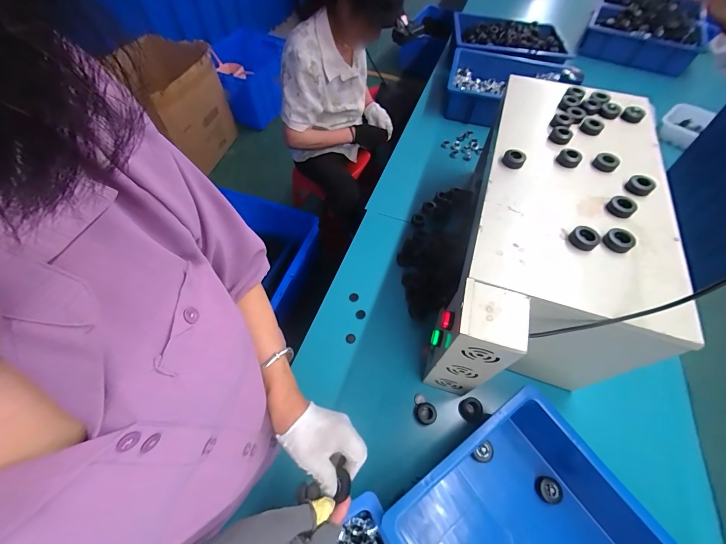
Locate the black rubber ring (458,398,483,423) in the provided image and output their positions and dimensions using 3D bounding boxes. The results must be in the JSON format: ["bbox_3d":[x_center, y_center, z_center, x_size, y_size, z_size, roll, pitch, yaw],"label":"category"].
[{"bbox_3d":[0.209,0.267,0.605,0.041,0.014,0.043,1,58,-2],"label":"black rubber ring"}]

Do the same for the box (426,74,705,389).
[{"bbox_3d":[0.360,-0.072,0.637,0.285,0.280,0.645,17,59,9],"label":"box"}]

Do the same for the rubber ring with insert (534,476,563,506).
[{"bbox_3d":[0.317,0.369,0.526,0.044,0.014,0.038,16,58,8],"label":"rubber ring with insert"}]

